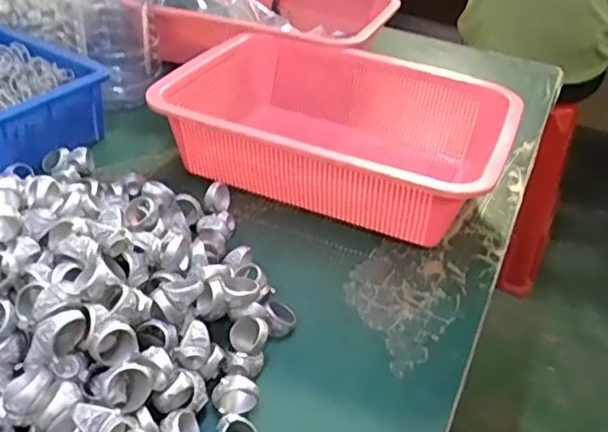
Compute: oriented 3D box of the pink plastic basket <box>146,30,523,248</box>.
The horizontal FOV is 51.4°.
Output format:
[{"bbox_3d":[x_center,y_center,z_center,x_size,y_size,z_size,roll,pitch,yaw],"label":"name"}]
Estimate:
[{"bbox_3d":[0.037,-0.077,0.599,0.293,0.090,0.227,20,37,17],"label":"pink plastic basket"}]

